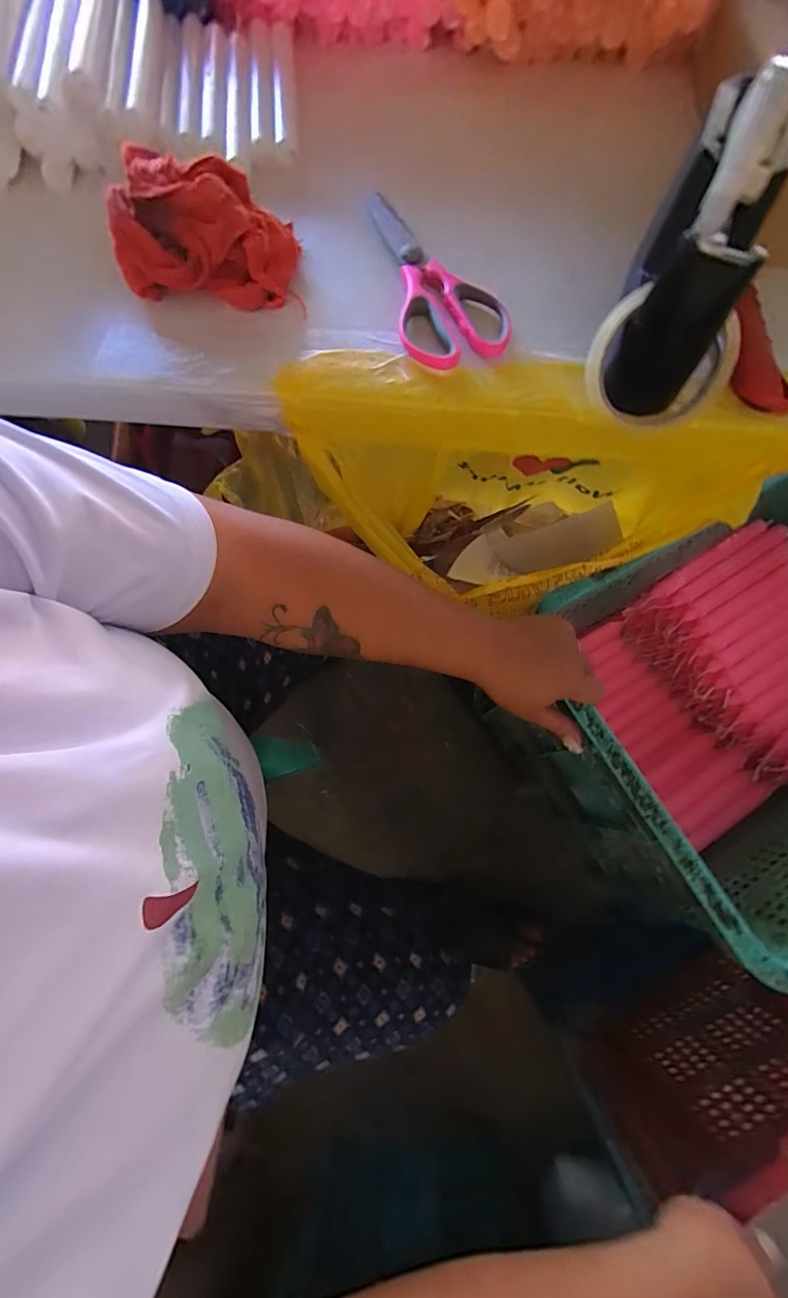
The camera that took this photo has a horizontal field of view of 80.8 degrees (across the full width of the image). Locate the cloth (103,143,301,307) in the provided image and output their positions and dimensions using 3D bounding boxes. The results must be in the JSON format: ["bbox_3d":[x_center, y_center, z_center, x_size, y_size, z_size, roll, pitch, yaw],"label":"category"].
[{"bbox_3d":[-0.149,-0.326,0.356,0.146,0.059,0.096,6,75,2],"label":"cloth"}]

